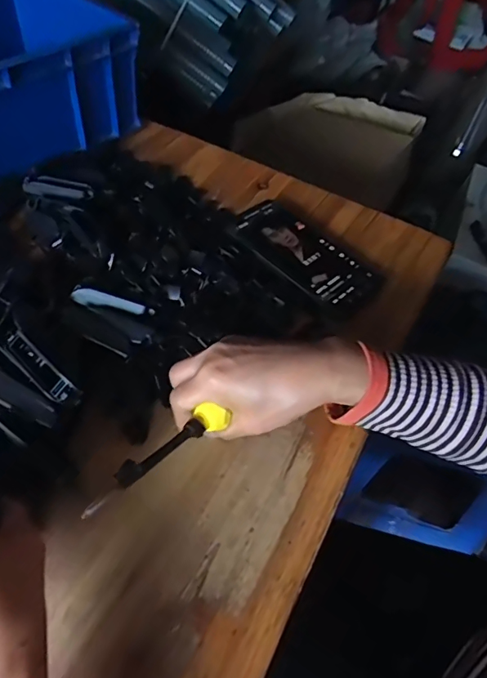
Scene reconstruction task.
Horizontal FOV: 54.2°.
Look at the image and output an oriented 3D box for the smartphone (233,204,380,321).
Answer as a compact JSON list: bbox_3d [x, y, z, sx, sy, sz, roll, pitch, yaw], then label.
[{"bbox_3d":[0.062,-0.089,0.495,0.083,0.010,0.160,-33,63,-27],"label":"smartphone"}]

